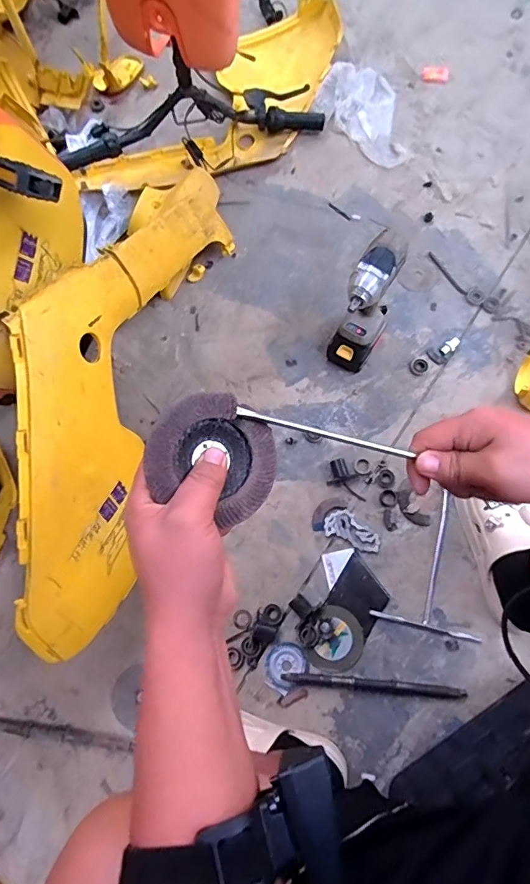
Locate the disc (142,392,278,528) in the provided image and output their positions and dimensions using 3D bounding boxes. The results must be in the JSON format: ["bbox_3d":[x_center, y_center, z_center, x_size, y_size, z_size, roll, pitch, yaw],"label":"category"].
[{"bbox_3d":[-0.035,0.010,0.330,0.091,0.014,0.080,30,77,-19],"label":"disc"}]

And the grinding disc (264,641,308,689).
[{"bbox_3d":[0.034,0.368,0.776,0.064,0.013,0.069,-1,72,3],"label":"grinding disc"}]

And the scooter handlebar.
[{"bbox_3d":[-0.176,-0.802,1.066,0.612,0.209,0.156,-16,71,-5],"label":"scooter handlebar"}]

